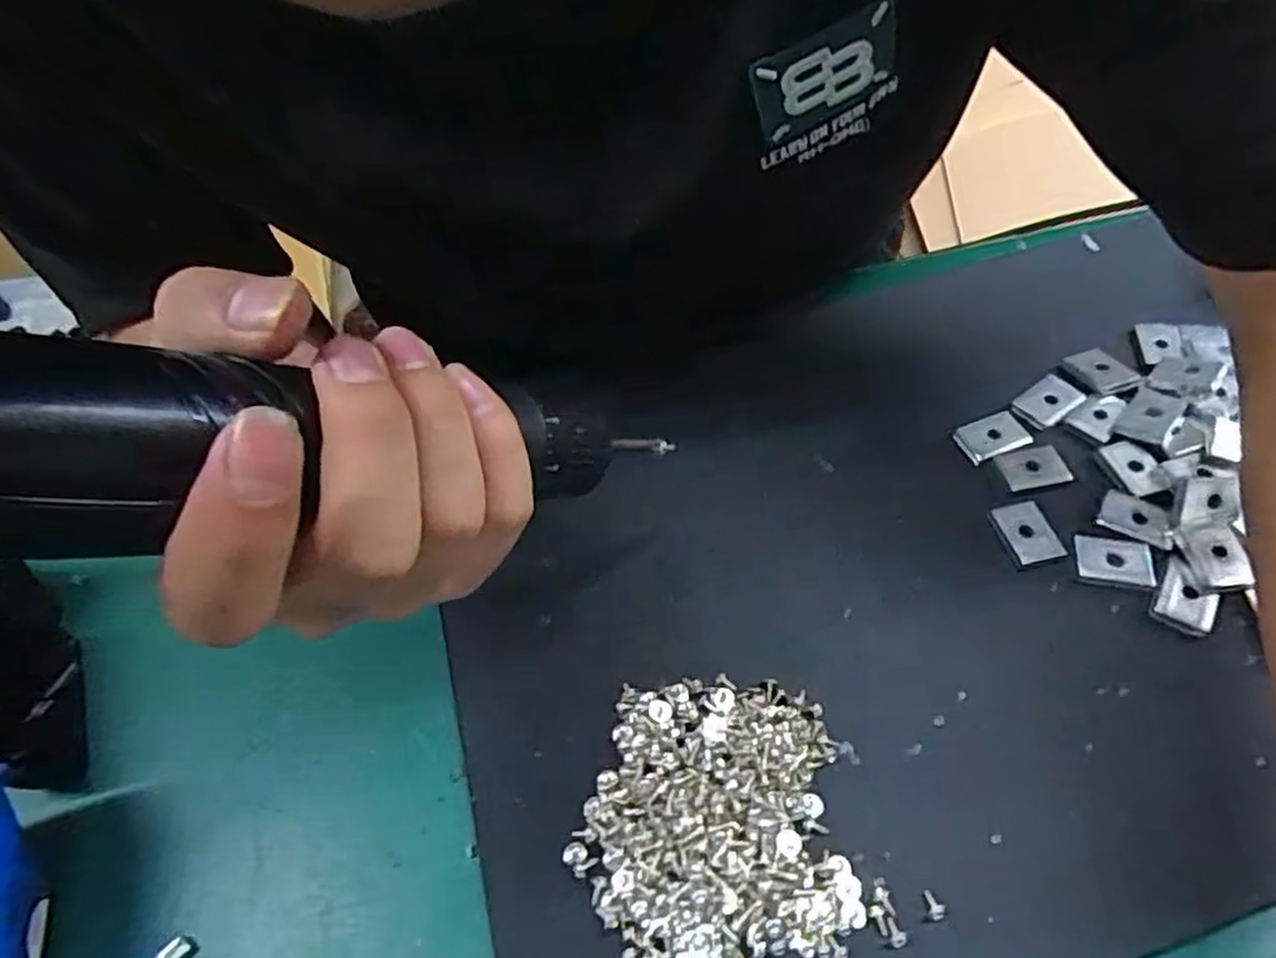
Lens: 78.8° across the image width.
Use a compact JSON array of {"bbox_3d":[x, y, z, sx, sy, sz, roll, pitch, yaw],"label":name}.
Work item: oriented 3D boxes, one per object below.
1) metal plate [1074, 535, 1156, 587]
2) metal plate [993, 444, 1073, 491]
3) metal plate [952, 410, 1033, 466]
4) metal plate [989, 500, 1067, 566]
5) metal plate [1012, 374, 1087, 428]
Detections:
[{"bbox_3d":[0.190,0.033,0.310,0.027,0.004,0.018,6,66,14],"label":"metal plate"},{"bbox_3d":[0.172,-0.005,0.340,0.029,0.004,0.019,-13,53,-4],"label":"metal plate"},{"bbox_3d":[0.160,-0.020,0.352,0.030,0.004,0.021,-20,54,-9],"label":"metal plate"},{"bbox_3d":[0.161,0.022,0.322,0.019,0.004,0.027,-12,53,-4],"label":"metal plate"},{"bbox_3d":[0.191,-0.037,0.362,0.027,0.004,0.020,-33,57,-18],"label":"metal plate"}]

